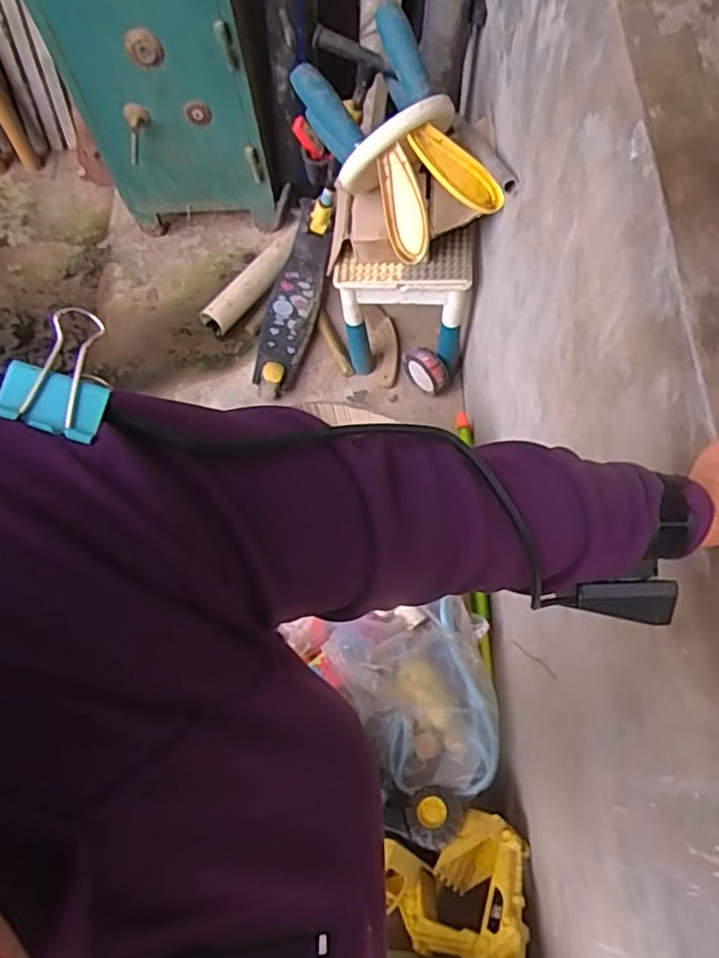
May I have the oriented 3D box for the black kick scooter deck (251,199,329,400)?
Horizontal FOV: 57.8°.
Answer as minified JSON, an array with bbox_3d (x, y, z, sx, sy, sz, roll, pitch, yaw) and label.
[{"bbox_3d":[-0.166,-0.470,1.664,0.123,0.077,0.501,14,86,6],"label":"black kick scooter deck"}]

